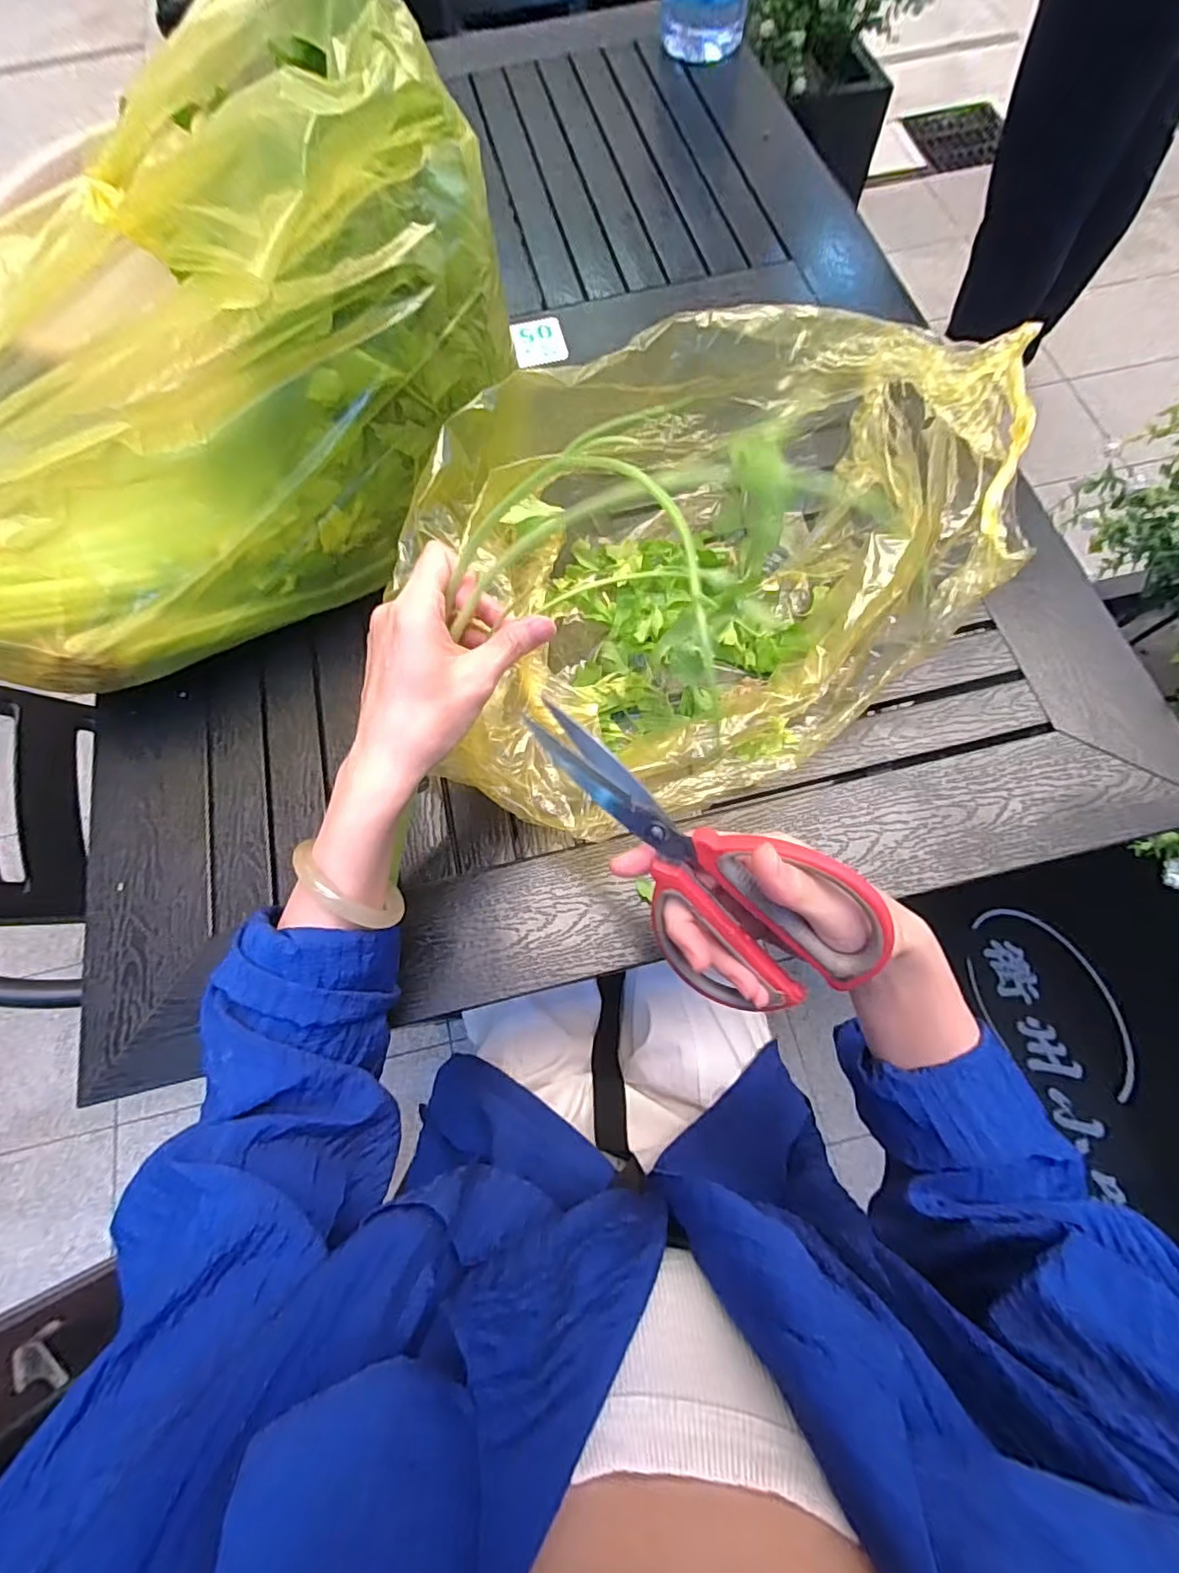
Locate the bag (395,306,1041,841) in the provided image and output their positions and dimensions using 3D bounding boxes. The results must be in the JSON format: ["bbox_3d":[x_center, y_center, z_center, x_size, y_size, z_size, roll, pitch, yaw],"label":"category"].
[{"bbox_3d":[0.085,-0.137,0.404,0.383,0.159,0.276,-18,70,-4],"label":"bag"}]

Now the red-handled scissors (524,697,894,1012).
[{"bbox_3d":[0.040,0.042,0.276,0.171,0.092,0.011,31,36,6],"label":"red-handled scissors"}]

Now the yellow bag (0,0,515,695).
[{"bbox_3d":[-0.267,-0.242,0.368,0.424,0.231,0.225,-35,73,-9],"label":"yellow bag"}]

